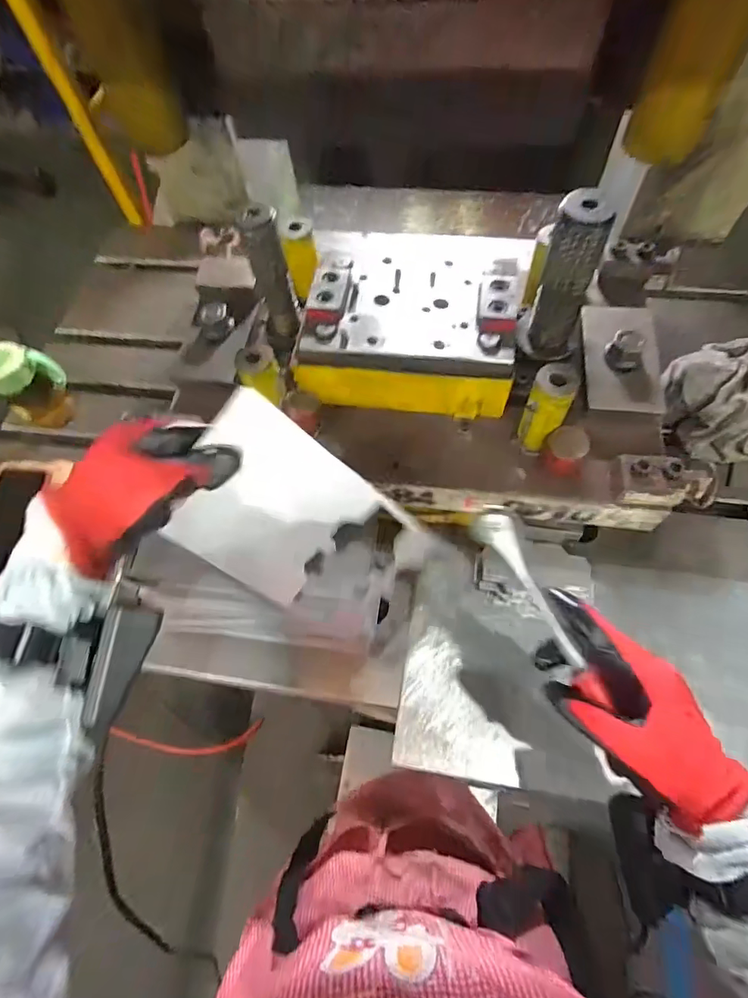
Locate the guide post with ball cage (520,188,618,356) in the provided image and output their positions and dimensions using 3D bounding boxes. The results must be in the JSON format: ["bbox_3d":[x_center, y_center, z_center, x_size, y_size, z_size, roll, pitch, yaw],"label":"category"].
[{"bbox_3d":[0.185,-0.206,0.475,0.057,0.158,0.043,19,66,12],"label":"guide post with ball cage"}]

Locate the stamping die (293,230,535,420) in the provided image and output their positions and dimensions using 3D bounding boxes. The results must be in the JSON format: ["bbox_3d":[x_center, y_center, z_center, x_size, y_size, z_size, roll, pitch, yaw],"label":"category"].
[{"bbox_3d":[0.042,-0.199,0.550,0.232,0.078,0.214,9,65,8],"label":"stamping die"}]

